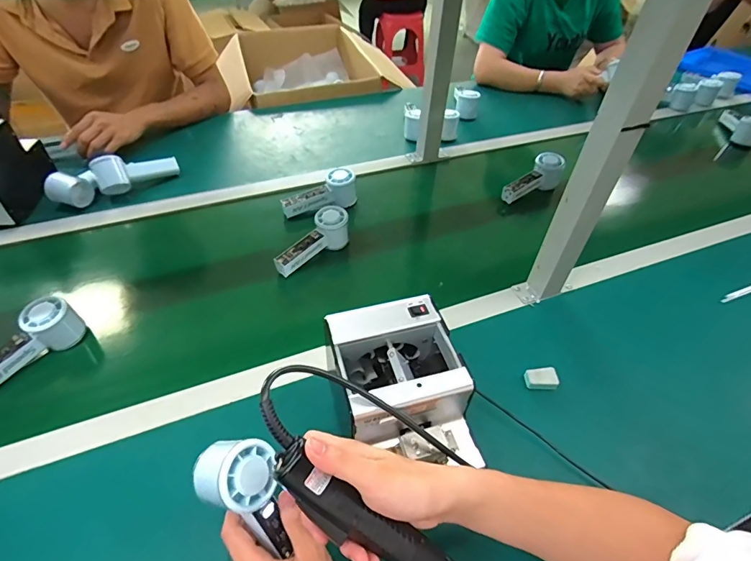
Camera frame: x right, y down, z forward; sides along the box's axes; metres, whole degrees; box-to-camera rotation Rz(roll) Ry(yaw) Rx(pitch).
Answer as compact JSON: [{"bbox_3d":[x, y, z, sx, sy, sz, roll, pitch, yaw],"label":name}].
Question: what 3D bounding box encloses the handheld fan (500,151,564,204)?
[{"bbox_3d":[0.338,-0.215,0.891,0.153,0.072,0.055,-35,55,-8],"label":"handheld fan"}]

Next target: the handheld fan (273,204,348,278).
[{"bbox_3d":[-0.105,-0.061,0.733,0.050,0.065,0.149,36,68,27],"label":"handheld fan"}]

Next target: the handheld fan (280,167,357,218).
[{"bbox_3d":[-0.111,-0.169,0.834,0.148,0.062,0.056,-24,51,-8],"label":"handheld fan"}]

